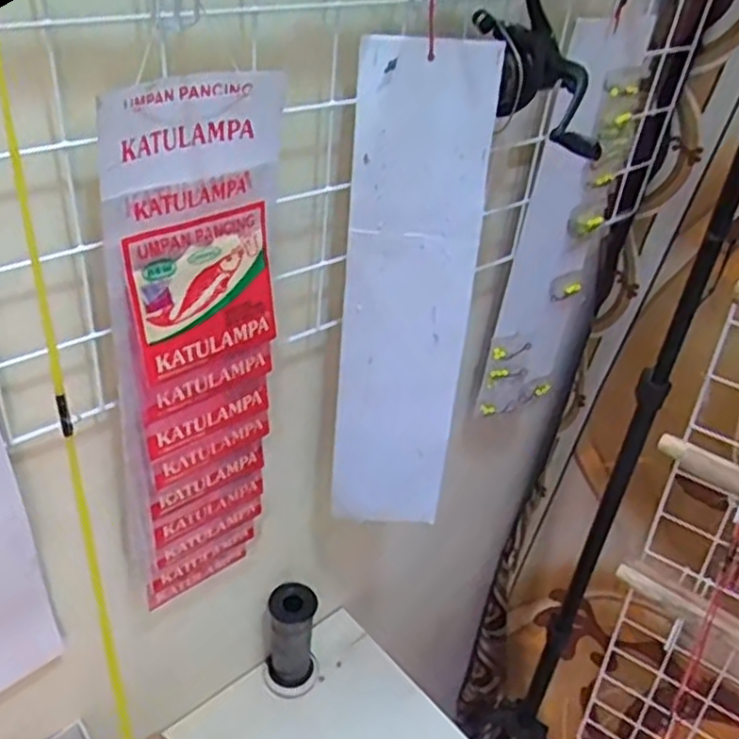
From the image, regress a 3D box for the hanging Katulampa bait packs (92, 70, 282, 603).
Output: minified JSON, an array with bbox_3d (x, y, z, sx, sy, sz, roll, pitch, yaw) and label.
[{"bbox_3d":[-0.114,0.008,0.524,0.117,0.403,0.025,-25,46,-35],"label":"hanging Katulampa bait packs"}]

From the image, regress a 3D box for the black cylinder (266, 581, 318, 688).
[{"bbox_3d":[-0.083,0.281,0.796,0.050,0.115,0.051,5,36,-1],"label":"black cylinder"}]

